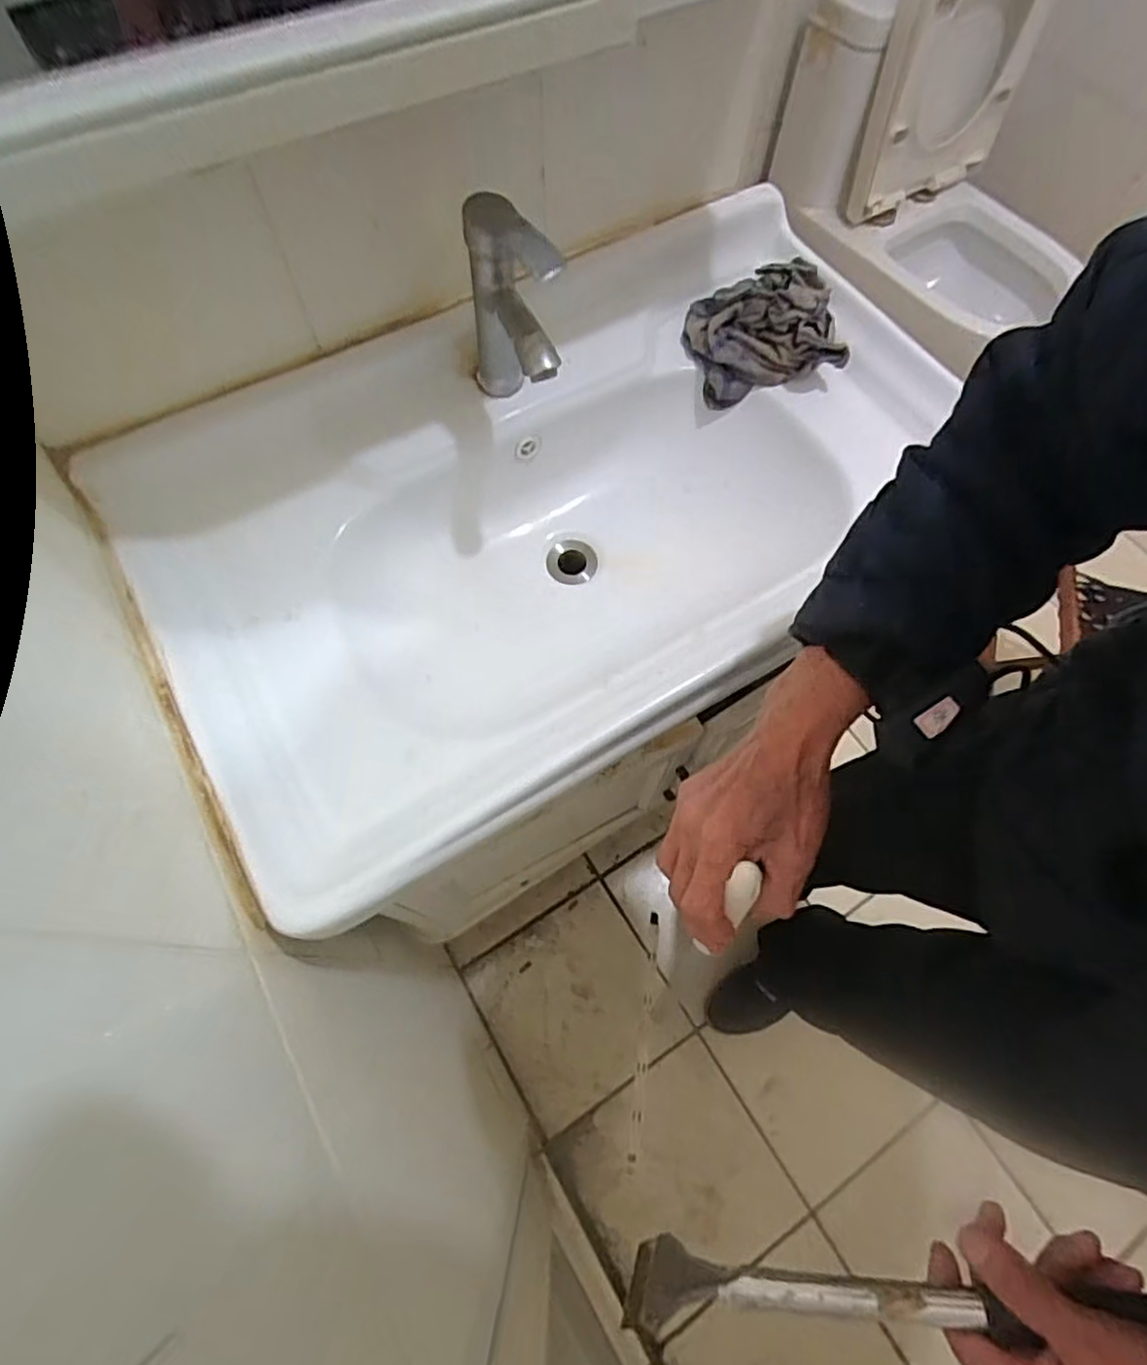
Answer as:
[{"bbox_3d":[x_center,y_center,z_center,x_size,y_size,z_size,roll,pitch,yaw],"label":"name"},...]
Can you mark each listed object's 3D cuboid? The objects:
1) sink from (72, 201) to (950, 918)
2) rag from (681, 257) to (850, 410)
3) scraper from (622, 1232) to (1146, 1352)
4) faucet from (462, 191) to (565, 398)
[{"bbox_3d":[0.009,-0.154,0.692,0.783,0.230,0.455,-32,70,-14],"label":"sink"},{"bbox_3d":[0.205,-0.384,0.720,0.159,0.096,0.108,-2,66,-2],"label":"rag"},{"bbox_3d":[0.172,0.332,0.355,0.283,0.057,0.022,-6,66,12],"label":"scraper"},{"bbox_3d":[-0.046,-0.306,0.589,0.051,0.194,0.127,-29,70,-13],"label":"faucet"}]

